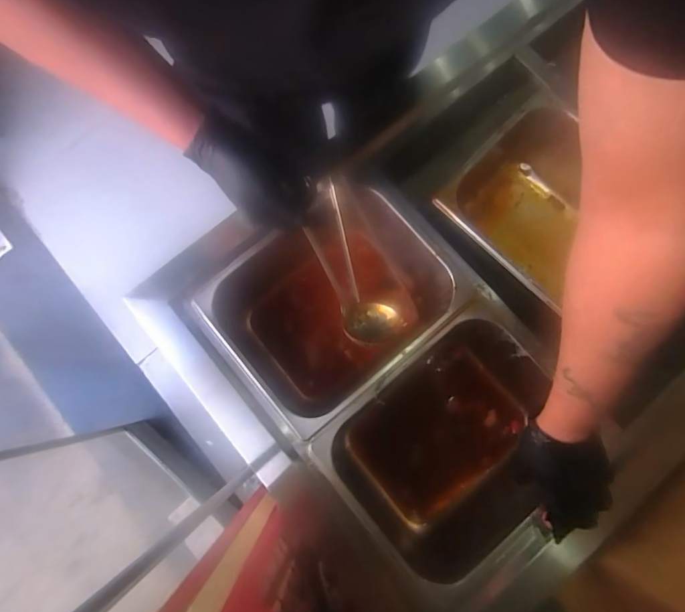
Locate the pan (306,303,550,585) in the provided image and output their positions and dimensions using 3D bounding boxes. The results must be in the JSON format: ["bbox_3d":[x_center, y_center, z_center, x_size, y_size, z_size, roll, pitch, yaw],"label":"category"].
[{"bbox_3d":[0.155,0.199,0.600,0.303,0.155,0.269,-40,81,-6],"label":"pan"}]

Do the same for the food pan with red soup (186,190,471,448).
[{"bbox_3d":[-0.012,0.001,0.648,0.333,0.180,0.264,-37,81,-6],"label":"food pan with red soup"}]

